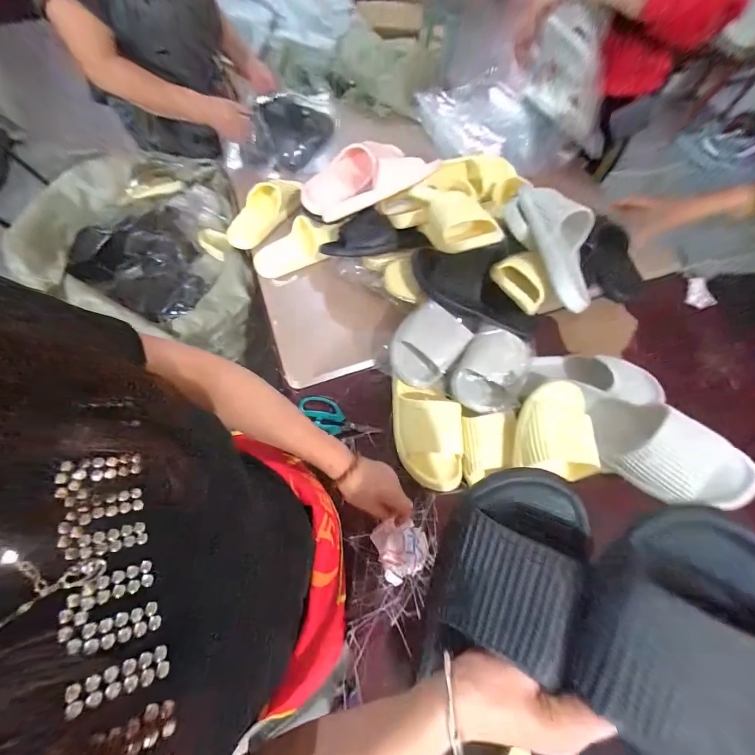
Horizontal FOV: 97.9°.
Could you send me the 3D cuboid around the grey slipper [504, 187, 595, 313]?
[{"bbox_3d":[0.316,-0.225,0.561,0.086,0.078,0.214,-28,92,-14],"label":"grey slipper"}]

